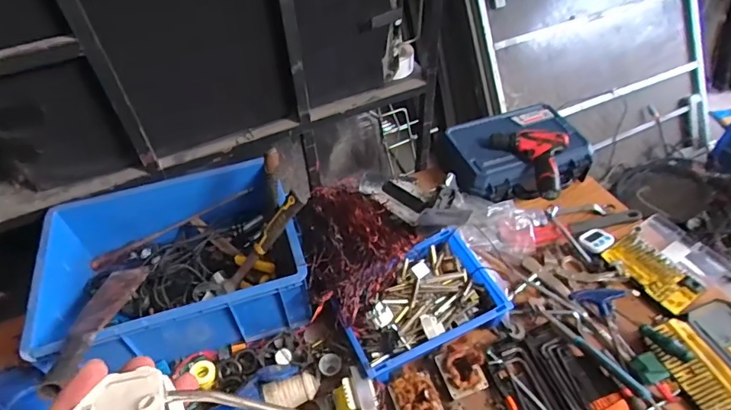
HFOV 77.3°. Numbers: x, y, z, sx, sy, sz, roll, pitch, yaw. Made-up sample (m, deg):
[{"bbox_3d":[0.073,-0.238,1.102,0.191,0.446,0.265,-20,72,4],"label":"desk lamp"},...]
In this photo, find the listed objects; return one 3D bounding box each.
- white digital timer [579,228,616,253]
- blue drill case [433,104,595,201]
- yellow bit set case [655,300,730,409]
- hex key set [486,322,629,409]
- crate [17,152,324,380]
[{"bbox_3d":[0.551,0.082,1.090,0.062,0.012,0.059,-45,68,-1],"label":"white digital timer"},{"bbox_3d":[0.393,-0.126,1.208,0.382,0.109,0.266,-10,47,-8],"label":"blue drill case"},{"bbox_3d":[0.706,0.296,0.907,0.254,0.033,0.190,-16,48,-13],"label":"yellow bit set case"},{"bbox_3d":[0.352,0.335,0.863,0.200,0.018,0.218,-19,49,-16],"label":"hex key set"},{"bbox_3d":[-0.383,0.126,0.949,0.481,0.187,0.458,-17,48,-14],"label":"crate"}]

